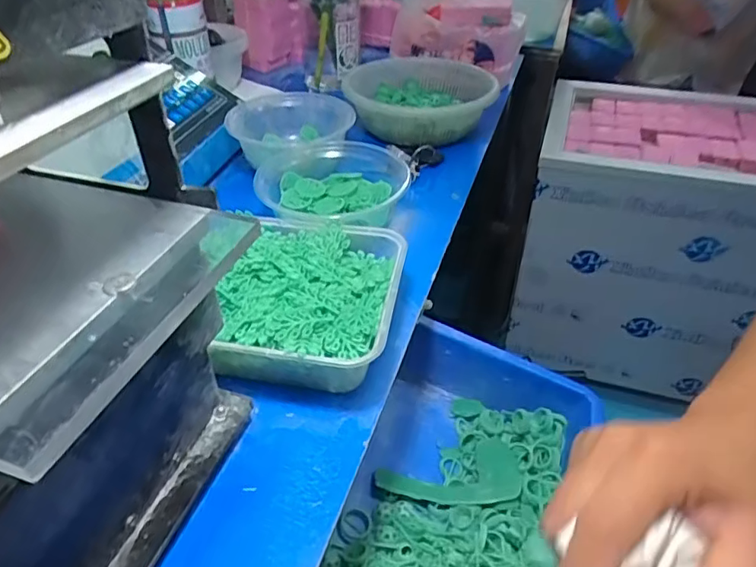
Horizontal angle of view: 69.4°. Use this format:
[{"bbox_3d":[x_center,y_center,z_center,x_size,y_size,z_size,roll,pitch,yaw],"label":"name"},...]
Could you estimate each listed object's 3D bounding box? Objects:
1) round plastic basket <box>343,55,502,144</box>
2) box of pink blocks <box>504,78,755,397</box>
[{"bbox_3d":[0.055,-0.232,0.695,0.186,0.059,0.184,1,40,1],"label":"round plastic basket"},{"bbox_3d":[0.589,-0.108,1.211,0.497,0.511,0.409,12,41,14],"label":"box of pink blocks"}]

